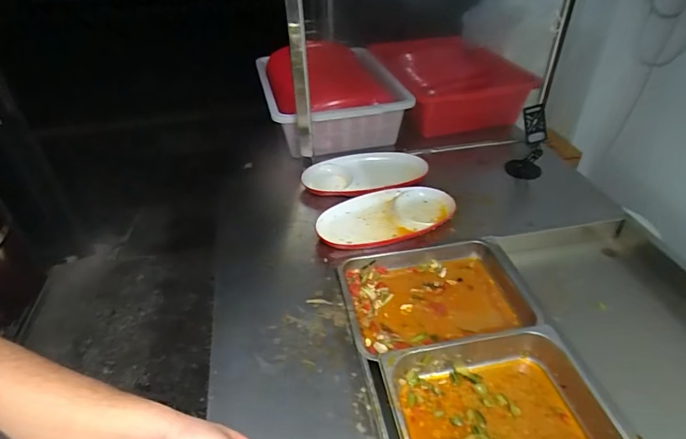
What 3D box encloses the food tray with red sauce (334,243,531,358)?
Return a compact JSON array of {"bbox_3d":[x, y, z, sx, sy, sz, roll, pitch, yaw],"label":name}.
[{"bbox_3d":[0.175,0.155,0.830,0.336,0.052,0.244,-8,45,-9],"label":"food tray with red sauce"}]

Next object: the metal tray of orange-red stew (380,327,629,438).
[{"bbox_3d":[0.241,0.305,0.641,0.319,0.069,0.256,-6,45,-7],"label":"metal tray of orange-red stew"}]

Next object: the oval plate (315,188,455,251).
[{"bbox_3d":[0.102,-0.004,0.981,0.327,0.033,0.174,-16,40,-15],"label":"oval plate"}]

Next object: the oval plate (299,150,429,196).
[{"bbox_3d":[0.060,-0.116,1.112,0.322,0.040,0.179,-7,38,-4],"label":"oval plate"}]

